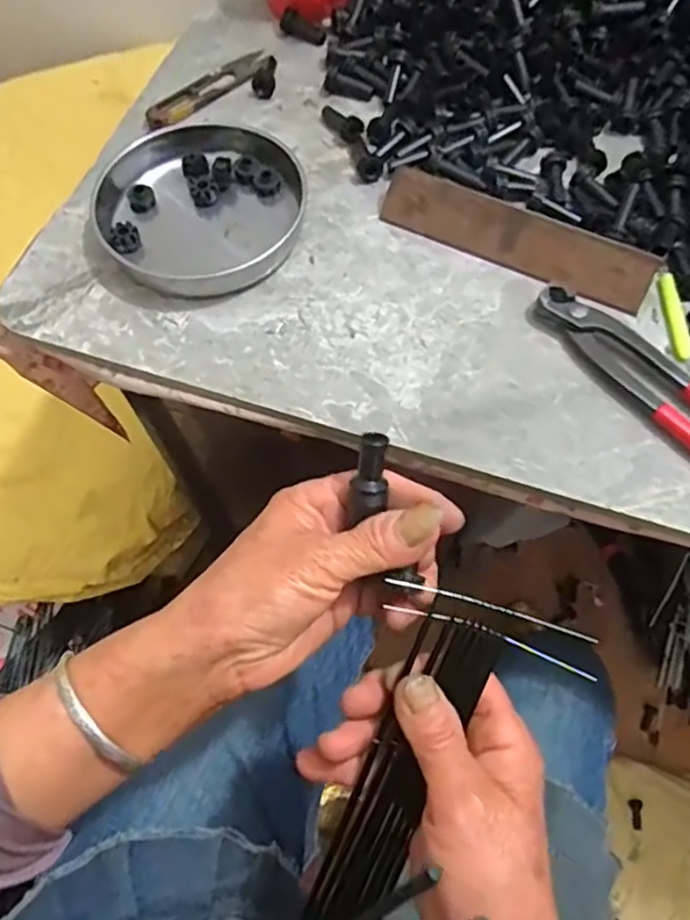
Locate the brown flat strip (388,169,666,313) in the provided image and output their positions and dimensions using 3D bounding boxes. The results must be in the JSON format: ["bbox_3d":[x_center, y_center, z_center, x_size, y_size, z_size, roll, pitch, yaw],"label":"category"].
[{"bbox_3d":[0.110,-0.145,0.429,0.180,0.004,0.037,26,111,13],"label":"brown flat strip"}]

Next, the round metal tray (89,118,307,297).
[{"bbox_3d":[-0.098,-0.177,0.452,0.140,0.022,0.141,-1,65,1],"label":"round metal tray"}]

